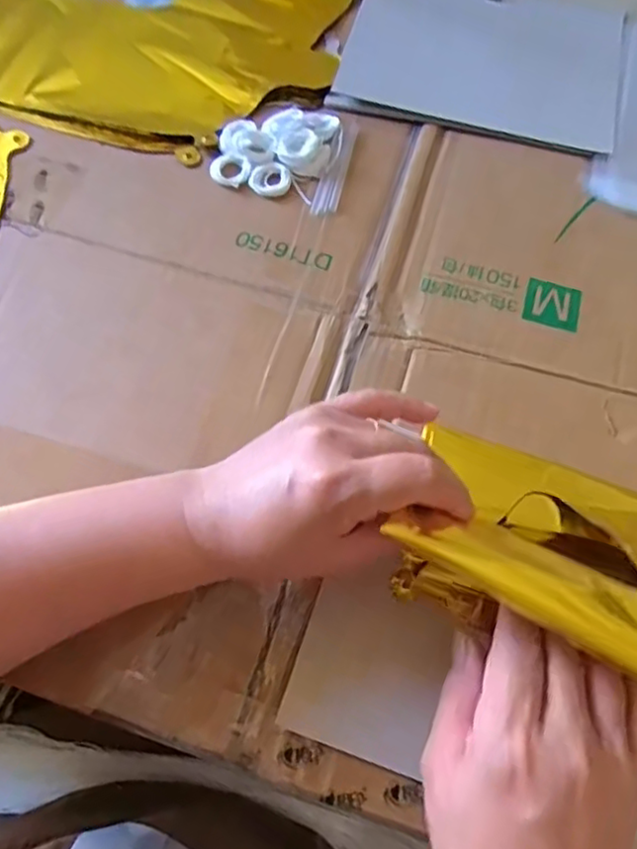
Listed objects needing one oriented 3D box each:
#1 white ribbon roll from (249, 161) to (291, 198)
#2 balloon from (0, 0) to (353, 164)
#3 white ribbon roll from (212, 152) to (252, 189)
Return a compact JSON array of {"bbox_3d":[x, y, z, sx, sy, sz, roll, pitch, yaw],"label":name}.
[{"bbox_3d":[-0.032,-0.164,0.430,0.025,0.007,0.024,0,65,0],"label":"white ribbon roll"},{"bbox_3d":[-0.177,-0.321,0.522,0.403,0.048,0.260,15,67,6],"label":"balloon"},{"bbox_3d":[-0.059,-0.171,0.434,0.026,0.006,0.028,0,65,0],"label":"white ribbon roll"}]

